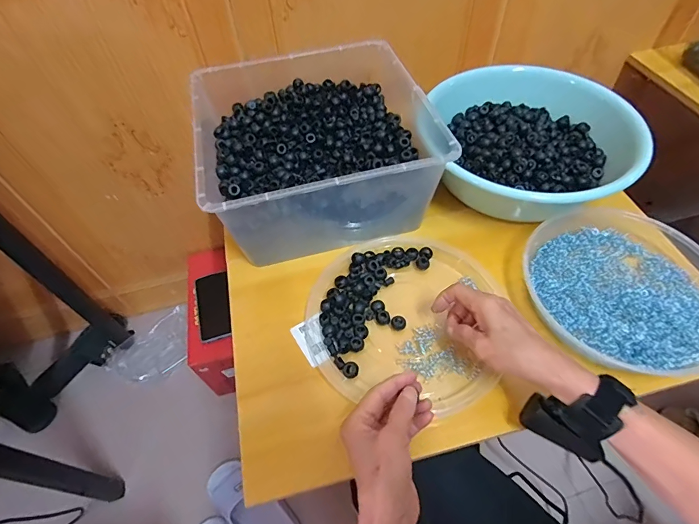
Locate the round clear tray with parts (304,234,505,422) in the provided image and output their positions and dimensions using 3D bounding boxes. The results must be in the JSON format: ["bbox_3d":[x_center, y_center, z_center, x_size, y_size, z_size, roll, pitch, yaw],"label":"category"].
[{"bbox_3d":[0.061,0.056,0.487,0.217,0.018,0.226,-1,55,2],"label":"round clear tray with parts"}]

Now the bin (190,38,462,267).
[{"bbox_3d":[-0.050,-0.168,0.566,0.295,0.129,0.307,-14,55,-7],"label":"bin"}]

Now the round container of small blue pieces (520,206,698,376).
[{"bbox_3d":[0.341,0.020,0.489,0.225,0.045,0.234,-1,55,2],"label":"round container of small blue pieces"}]

